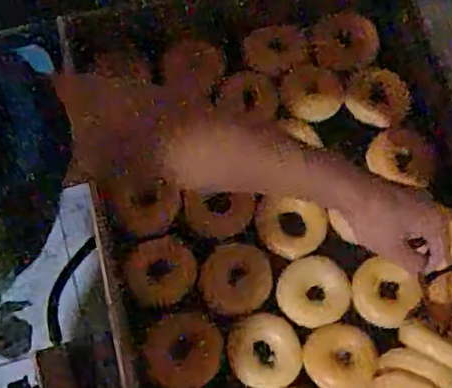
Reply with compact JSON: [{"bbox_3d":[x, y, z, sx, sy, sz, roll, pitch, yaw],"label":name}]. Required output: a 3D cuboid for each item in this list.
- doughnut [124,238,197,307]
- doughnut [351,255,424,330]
[{"bbox_3d":[-0.080,0.096,0.822,0.084,0.030,0.074,-12,67,-9],"label":"doughnut"},{"bbox_3d":[0.199,0.124,0.845,0.082,0.026,0.078,1,65,-3],"label":"doughnut"}]

